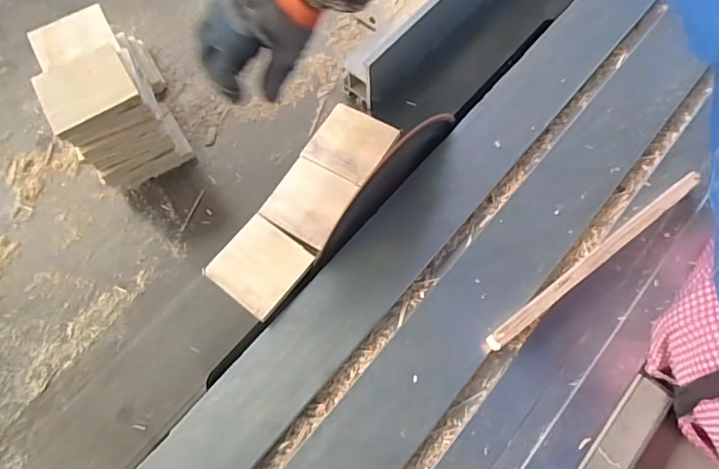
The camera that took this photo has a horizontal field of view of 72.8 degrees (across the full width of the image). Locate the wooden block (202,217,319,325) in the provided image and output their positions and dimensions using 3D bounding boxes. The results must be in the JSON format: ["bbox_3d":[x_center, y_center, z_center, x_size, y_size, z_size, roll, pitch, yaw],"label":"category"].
[{"bbox_3d":[-0.109,0.035,0.543,0.088,0.016,0.090,35,73,16],"label":"wooden block"}]

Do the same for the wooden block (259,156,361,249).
[{"bbox_3d":[-0.057,-0.037,0.566,0.081,0.019,0.087,27,71,14],"label":"wooden block"}]

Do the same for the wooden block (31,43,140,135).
[{"bbox_3d":[-0.293,-0.157,0.518,0.093,0.009,0.093,-32,69,-6],"label":"wooden block"}]

